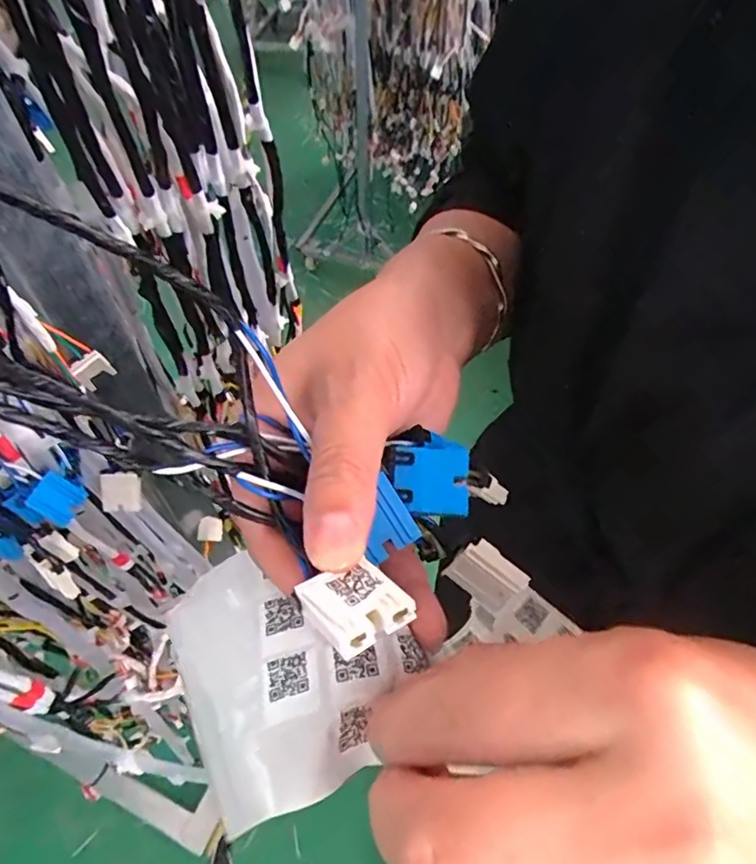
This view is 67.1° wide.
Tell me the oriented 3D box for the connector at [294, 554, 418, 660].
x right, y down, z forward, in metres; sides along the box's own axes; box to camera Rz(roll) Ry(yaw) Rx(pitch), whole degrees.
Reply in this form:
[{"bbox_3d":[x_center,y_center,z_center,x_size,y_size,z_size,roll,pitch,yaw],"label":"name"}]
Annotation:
[{"bbox_3d":[-0.006,0.048,0.153,0.023,0.008,0.026,-22,36,-24],"label":"connector"}]

